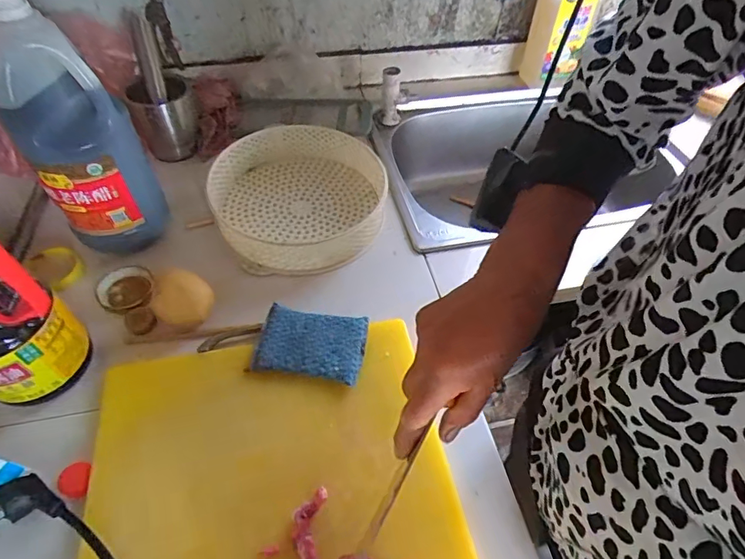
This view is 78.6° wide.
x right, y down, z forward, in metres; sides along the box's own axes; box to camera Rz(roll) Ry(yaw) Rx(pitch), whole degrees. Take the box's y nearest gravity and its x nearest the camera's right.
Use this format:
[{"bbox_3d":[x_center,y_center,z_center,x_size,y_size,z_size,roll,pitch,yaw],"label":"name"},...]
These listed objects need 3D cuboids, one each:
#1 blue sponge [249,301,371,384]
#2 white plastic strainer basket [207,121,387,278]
[{"bbox_3d":[-0.068,0.071,0.503,0.118,0.012,0.081,8,53,5],"label":"blue sponge"},{"bbox_3d":[-0.097,-0.121,0.643,0.227,0.059,0.237,0,52,0],"label":"white plastic strainer basket"}]

